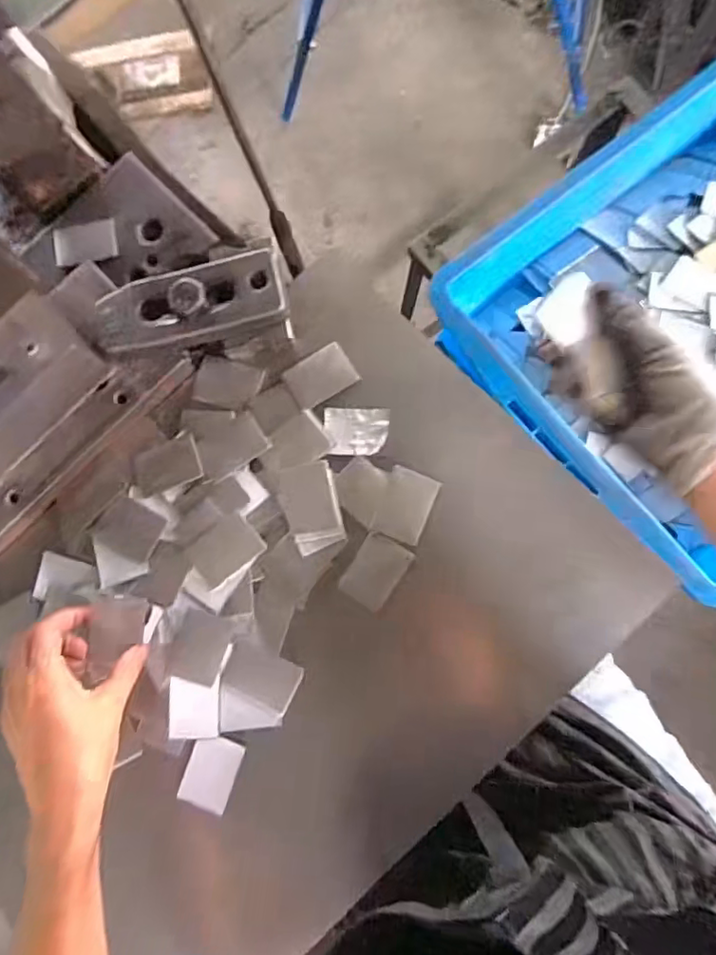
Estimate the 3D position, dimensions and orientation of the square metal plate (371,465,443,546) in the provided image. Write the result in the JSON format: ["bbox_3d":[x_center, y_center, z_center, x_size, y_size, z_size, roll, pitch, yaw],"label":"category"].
[{"bbox_3d":[0.034,0.020,0.408,0.035,0.004,0.048,20,81,6],"label":"square metal plate"}]

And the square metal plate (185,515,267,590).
[{"bbox_3d":[-0.095,0.051,0.406,0.049,0.004,0.035,-39,82,0],"label":"square metal plate"}]

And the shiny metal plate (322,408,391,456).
[{"bbox_3d":[-0.001,-0.033,0.420,0.046,0.007,0.036,-3,75,4],"label":"shiny metal plate"}]

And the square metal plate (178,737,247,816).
[{"bbox_3d":[-0.100,0.201,0.393,0.034,0.006,0.045,18,86,6],"label":"square metal plate"}]

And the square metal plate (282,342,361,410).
[{"bbox_3d":[-0.027,-0.075,0.425,0.047,0.006,0.034,-31,83,1],"label":"square metal plate"}]

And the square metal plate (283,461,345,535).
[{"bbox_3d":[-0.033,0.016,0.409,0.036,0.005,0.050,-13,83,3],"label":"square metal plate"}]

